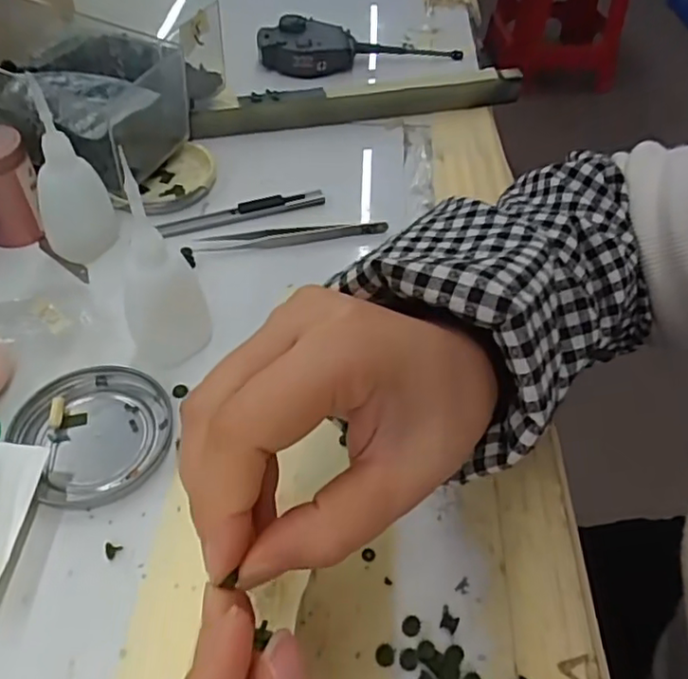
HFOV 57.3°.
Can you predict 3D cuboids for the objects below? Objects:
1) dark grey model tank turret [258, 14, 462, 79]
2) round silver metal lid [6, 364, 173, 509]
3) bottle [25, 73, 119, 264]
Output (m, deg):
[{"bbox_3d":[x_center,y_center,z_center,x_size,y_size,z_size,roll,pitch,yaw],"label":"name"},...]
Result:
[{"bbox_3d":[0.016,-0.270,0.581,0.186,0.033,0.047,0,48,-2],"label":"dark grey model tank turret"},{"bbox_3d":[-0.126,0.046,0.323,0.072,0.011,0.075,2,49,-2],"label":"round silver metal lid"},{"bbox_3d":[-0.167,-0.098,0.376,0.034,0.109,0.036,12,50,7],"label":"bottle"}]

